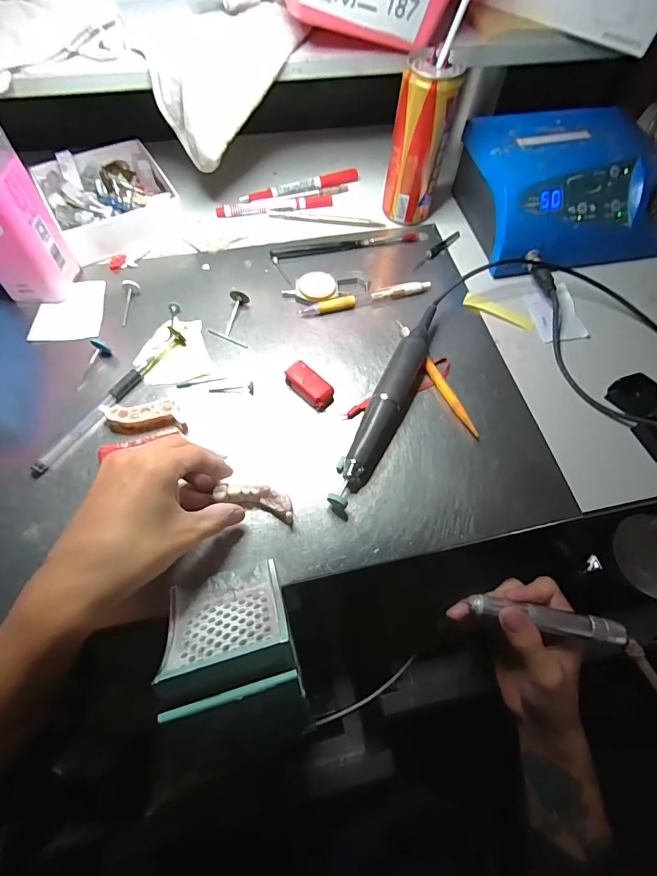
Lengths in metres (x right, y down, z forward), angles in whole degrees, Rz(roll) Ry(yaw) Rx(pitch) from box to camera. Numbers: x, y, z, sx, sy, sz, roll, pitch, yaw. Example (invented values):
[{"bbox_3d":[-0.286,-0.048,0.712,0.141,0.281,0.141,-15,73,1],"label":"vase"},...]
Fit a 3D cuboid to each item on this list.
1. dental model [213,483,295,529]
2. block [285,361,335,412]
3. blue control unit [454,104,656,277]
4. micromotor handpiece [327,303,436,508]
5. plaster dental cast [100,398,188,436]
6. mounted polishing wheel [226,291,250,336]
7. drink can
[{"bbox_3d":[-0.054,0.049,0.327,0.059,0.018,0.020,16,68,-1],"label":"dental model"},{"bbox_3d":[-0.017,-0.045,0.377,0.047,0.021,0.024,40,68,16],"label":"block"},{"bbox_3d":[0.269,-0.280,0.468,0.236,0.069,0.172,-12,64,-9],"label":"blue control unit"},{"bbox_3d":[0.054,-0.035,0.370,0.030,0.026,0.210,25,65,10],"label":"micromotor handpiece"},{"bbox_3d":[-0.154,-0.018,0.353,0.065,0.016,0.026,-5,63,-5],"label":"plaster dental cast"},{"bbox_3d":[-0.088,-0.119,0.406,0.018,0.014,0.044,3,63,-1],"label":"mounted polishing wheel"},{"bbox_3d":[0.096,-0.303,0.440,0.063,0.140,0.050,13,63,4],"label":"drink can"}]

